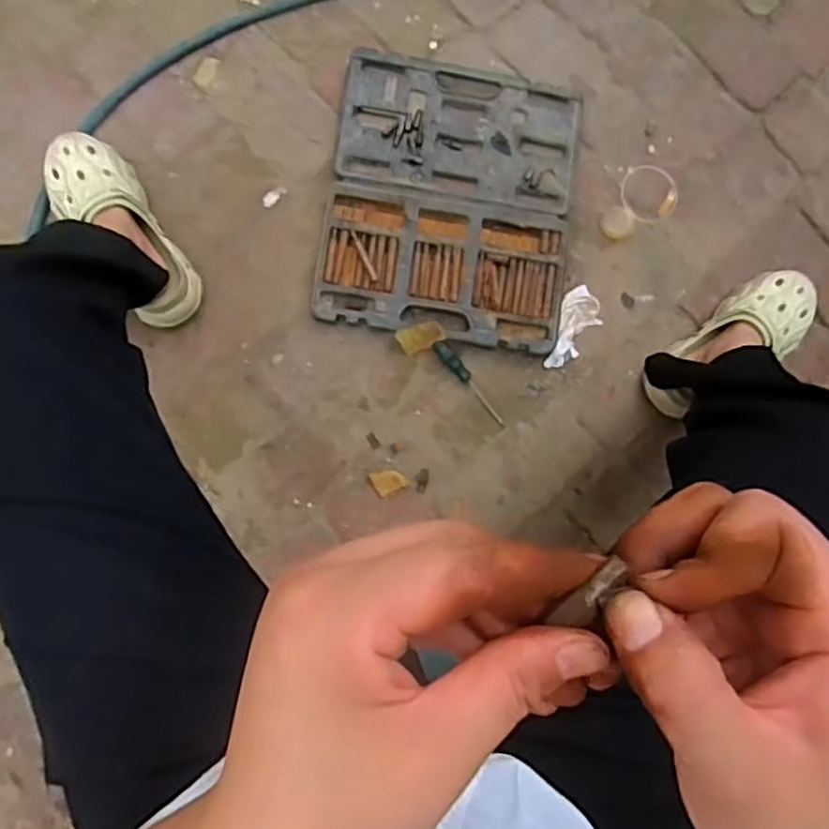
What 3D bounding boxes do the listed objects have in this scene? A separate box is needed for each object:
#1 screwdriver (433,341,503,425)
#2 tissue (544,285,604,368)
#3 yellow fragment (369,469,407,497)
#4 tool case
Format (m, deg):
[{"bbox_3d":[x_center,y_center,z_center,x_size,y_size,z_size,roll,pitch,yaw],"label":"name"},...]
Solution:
[{"bbox_3d":[0.079,-0.044,0.959,0.018,0.019,0.146,-42,89,-7],"label":"screwdriver"},{"bbox_3d":[0.233,-0.121,0.988,0.061,0.023,0.121,18,83,-3],"label":"tissue"},{"bbox_3d":[-0.035,0.088,0.933,0.041,0.004,0.036,-29,88,-7],"label":"yellow fragment"},{"bbox_3d":[0.053,-0.303,0.976,0.336,0.032,0.396,8,84,-4],"label":"tool case"}]

